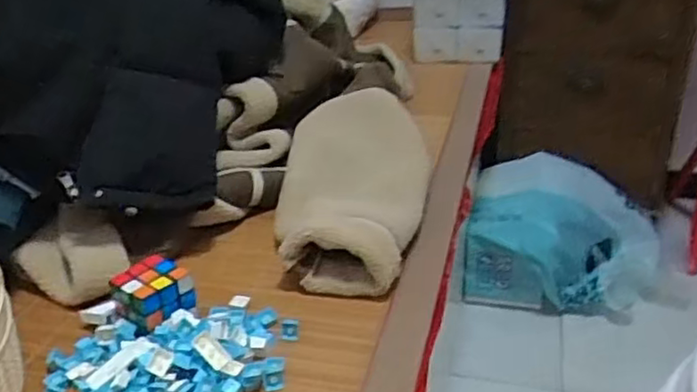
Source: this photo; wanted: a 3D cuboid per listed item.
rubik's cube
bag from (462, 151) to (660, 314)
[{"bbox_3d":[-0.196,0.104,0.697,0.065,0.063,0.062,21,35,36],"label":"rubik's cube"},{"bbox_3d":[0.459,0.083,1.460,0.381,0.186,0.343,9,31,20],"label":"bag"}]

